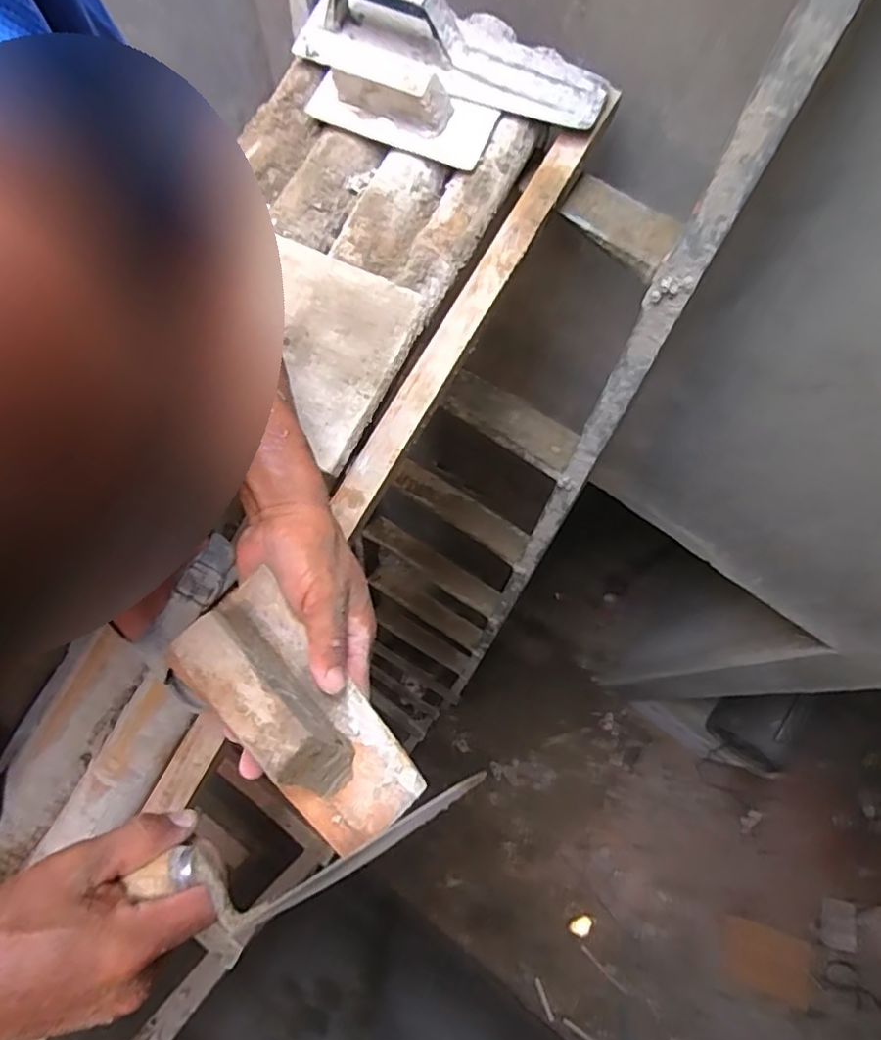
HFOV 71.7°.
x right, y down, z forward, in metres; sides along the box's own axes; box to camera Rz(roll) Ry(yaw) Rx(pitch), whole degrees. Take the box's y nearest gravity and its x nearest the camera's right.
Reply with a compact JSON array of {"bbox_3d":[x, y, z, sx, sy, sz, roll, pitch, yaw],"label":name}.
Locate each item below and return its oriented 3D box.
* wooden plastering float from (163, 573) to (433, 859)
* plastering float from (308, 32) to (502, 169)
[{"bbox_3d":[-0.085,0.114,0.336,0.158,0.046,0.071,43,89,7],"label":"wooden plastering float"},{"bbox_3d":[-0.043,-0.408,0.572,0.198,0.048,0.100,23,74,6],"label":"plastering float"}]

